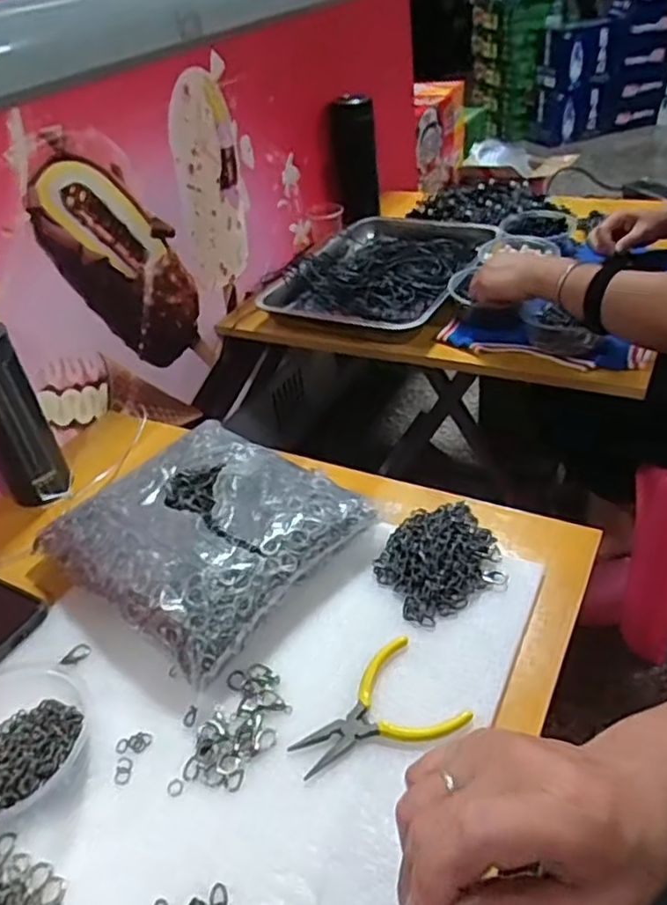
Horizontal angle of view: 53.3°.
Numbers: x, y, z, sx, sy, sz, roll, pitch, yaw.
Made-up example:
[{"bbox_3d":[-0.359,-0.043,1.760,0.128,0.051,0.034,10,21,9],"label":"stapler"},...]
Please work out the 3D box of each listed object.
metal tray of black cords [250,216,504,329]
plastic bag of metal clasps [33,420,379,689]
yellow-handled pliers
[{"bbox_3d":[0.070,-0.281,1.035,0.283,0.052,0.315,15,43,27],"label":"metal tray of black cords"},{"bbox_3d":[-0.118,0.064,0.614,0.246,0.057,0.225,23,47,34],"label":"plastic bag of metal clasps"},{"bbox_3d":[0.027,0.189,0.473,0.115,0.007,0.083,-24,40,-20],"label":"yellow-handled pliers"}]

